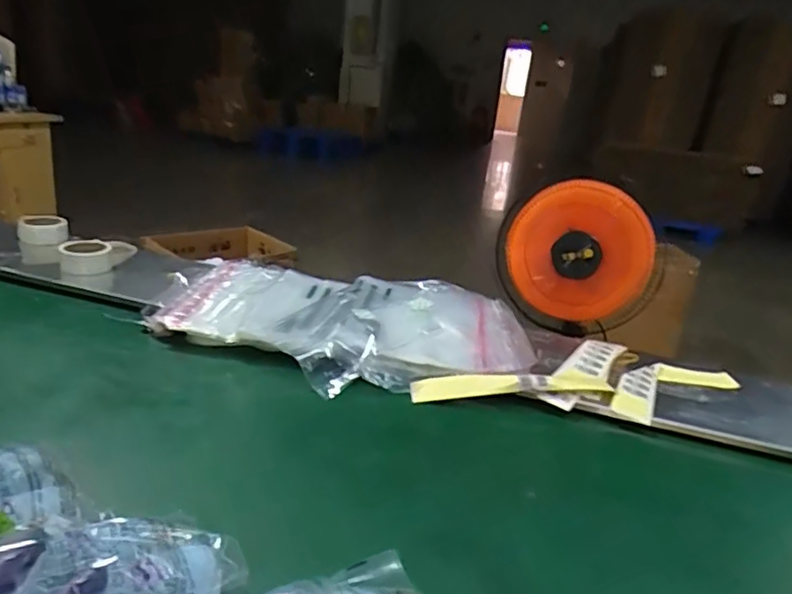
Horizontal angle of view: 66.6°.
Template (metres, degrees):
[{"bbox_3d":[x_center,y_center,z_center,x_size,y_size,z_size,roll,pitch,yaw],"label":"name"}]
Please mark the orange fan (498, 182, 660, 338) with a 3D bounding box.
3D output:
[{"bbox_3d":[0.363,-0.074,1.241,0.309,0.292,0.120,15,21,19],"label":"orange fan"}]

